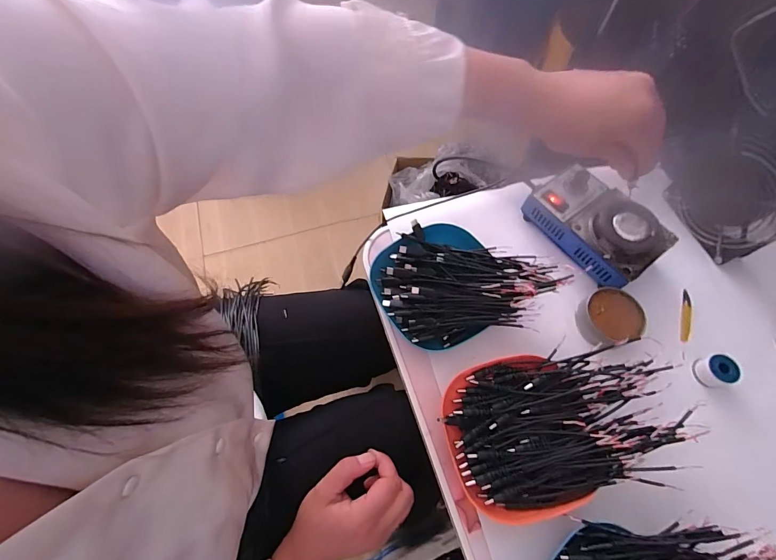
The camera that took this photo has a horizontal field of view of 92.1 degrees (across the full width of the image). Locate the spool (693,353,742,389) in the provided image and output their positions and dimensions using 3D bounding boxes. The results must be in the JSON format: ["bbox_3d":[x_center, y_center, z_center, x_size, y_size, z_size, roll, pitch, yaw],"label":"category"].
[{"bbox_3d":[0.346,0.096,0.395,0.029,0.026,0.029,0,65,0],"label":"spool"}]

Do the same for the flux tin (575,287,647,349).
[{"bbox_3d":[0.245,0.041,0.414,0.067,0.019,0.061,0,65,0],"label":"flux tin"}]

